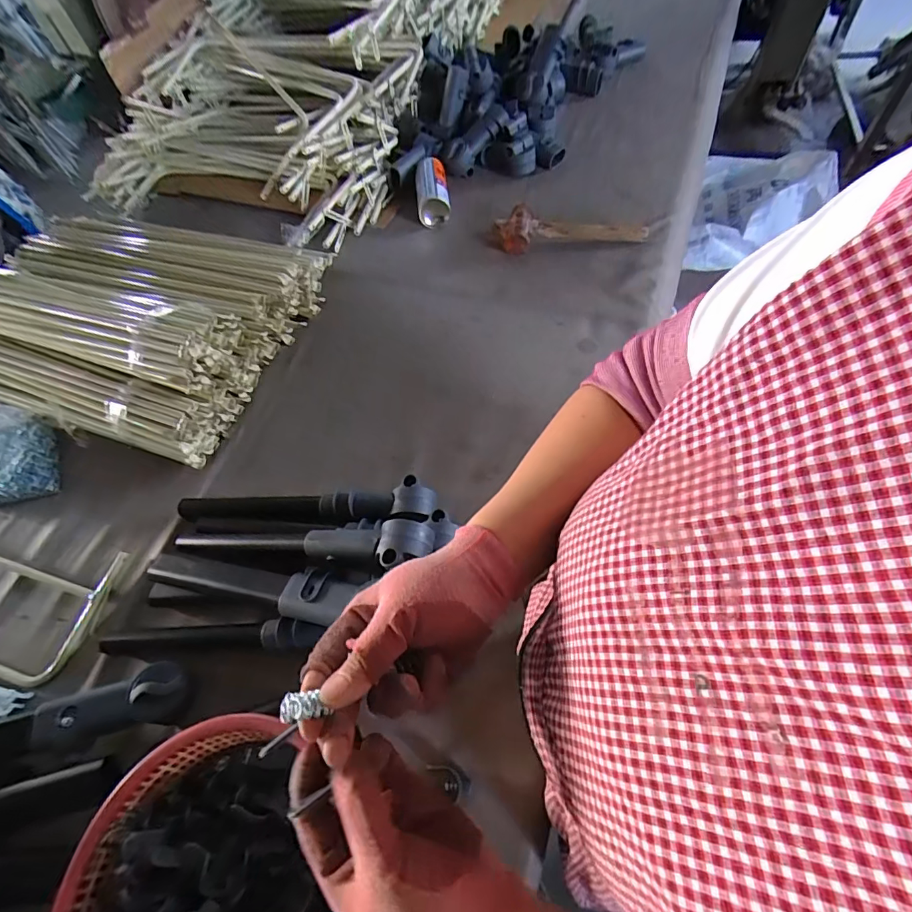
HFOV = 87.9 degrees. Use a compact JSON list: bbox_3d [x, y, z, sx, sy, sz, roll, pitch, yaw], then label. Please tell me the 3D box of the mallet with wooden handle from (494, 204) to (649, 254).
[{"bbox_3d":[0.218,-0.438,0.913,0.289,0.055,0.100,-4,61,6],"label":"mallet with wooden handle"}]

